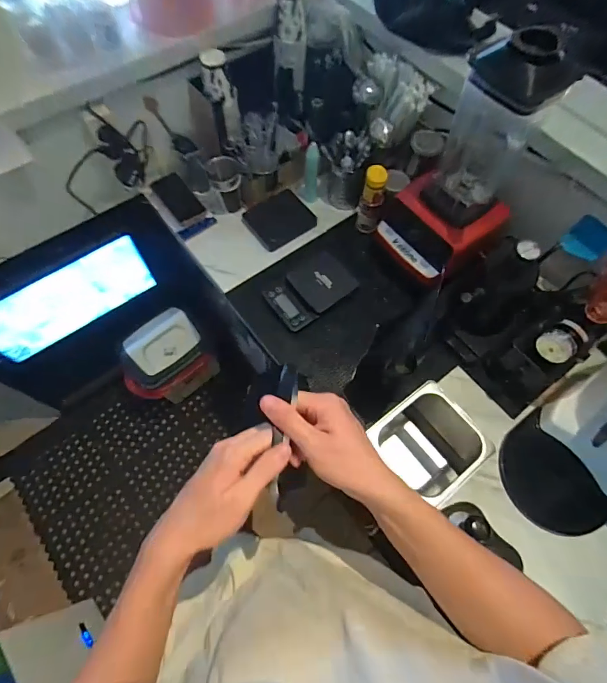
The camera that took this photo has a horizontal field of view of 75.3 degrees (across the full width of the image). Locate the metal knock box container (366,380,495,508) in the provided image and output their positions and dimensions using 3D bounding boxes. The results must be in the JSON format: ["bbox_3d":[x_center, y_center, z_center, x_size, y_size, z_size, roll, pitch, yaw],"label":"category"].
[{"bbox_3d":[0.218,0.195,0.724,0.165,0.113,0.164,-35,71,-16],"label":"metal knock box container"}]

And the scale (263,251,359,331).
[{"bbox_3d":[0.018,-0.118,0.893,0.189,0.030,0.127,-33,71,-16],"label":"scale"}]

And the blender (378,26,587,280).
[{"bbox_3d":[0.286,-0.308,0.706,0.172,0.381,0.186,-29,69,-14],"label":"blender"}]

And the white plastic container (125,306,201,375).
[{"bbox_3d":[-0.473,-0.012,1.297,0.168,0.081,0.214,42,71,16],"label":"white plastic container"}]

